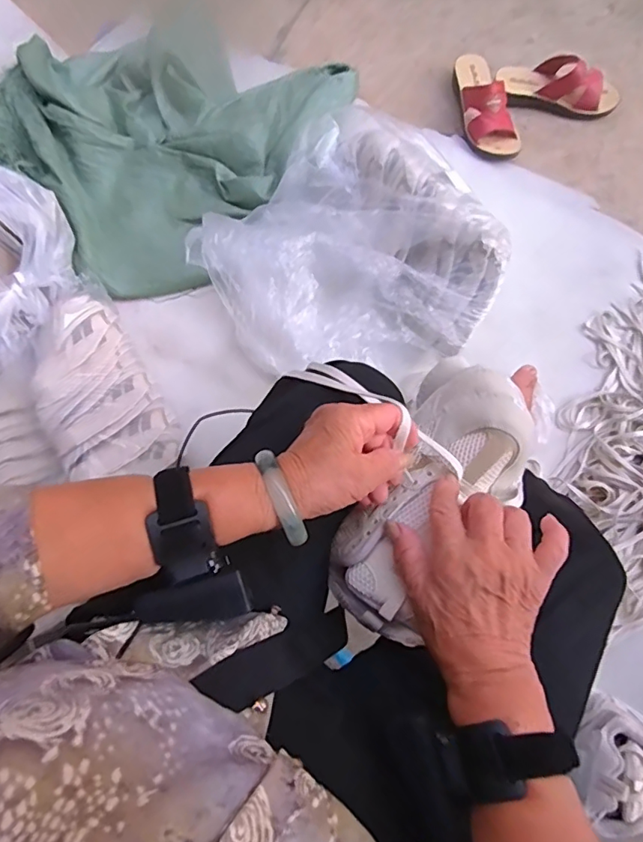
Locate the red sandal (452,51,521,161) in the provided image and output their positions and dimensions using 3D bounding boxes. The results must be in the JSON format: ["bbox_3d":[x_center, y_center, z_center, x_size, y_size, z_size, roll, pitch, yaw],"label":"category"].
[{"bbox_3d":[0.307,-0.611,0.956,0.087,0.072,0.229,-15,77,0],"label":"red sandal"}]

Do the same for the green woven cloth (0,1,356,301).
[{"bbox_3d":[-0.313,-0.571,0.934,0.626,0.112,0.615,39,85,10],"label":"green woven cloth"}]

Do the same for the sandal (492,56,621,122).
[{"bbox_3d":[0.456,-0.649,0.960,0.232,0.073,0.073,13,79,6],"label":"sandal"}]

